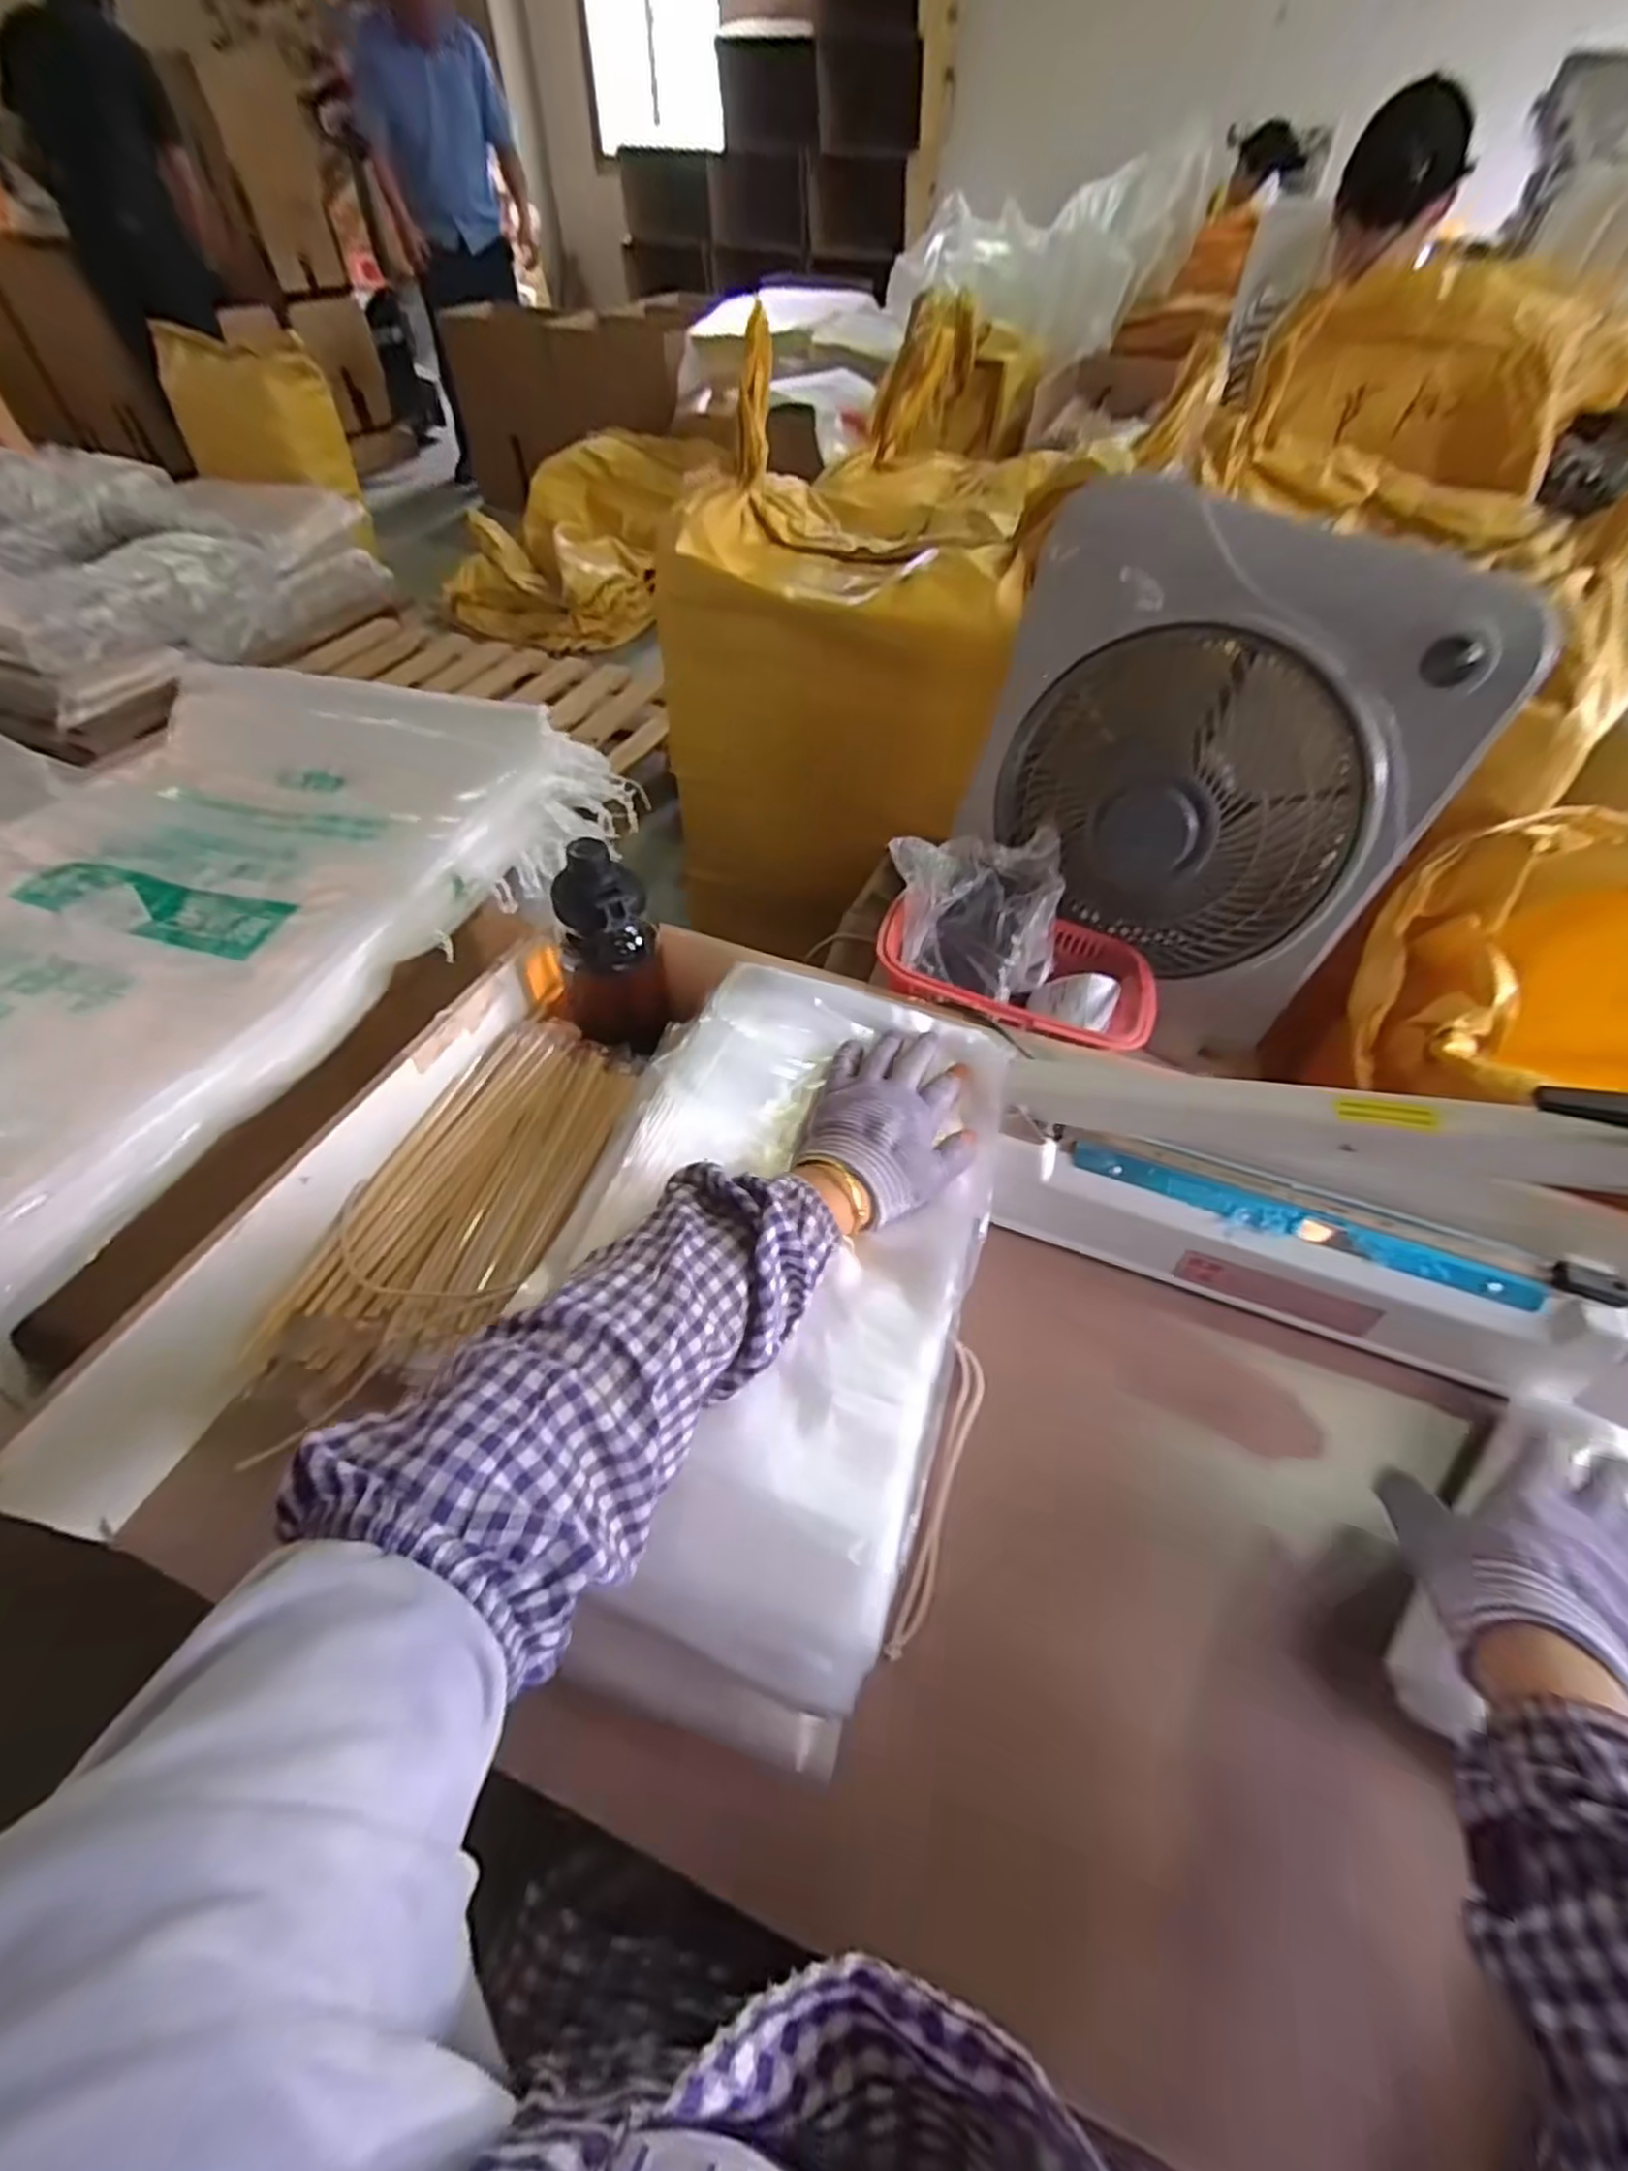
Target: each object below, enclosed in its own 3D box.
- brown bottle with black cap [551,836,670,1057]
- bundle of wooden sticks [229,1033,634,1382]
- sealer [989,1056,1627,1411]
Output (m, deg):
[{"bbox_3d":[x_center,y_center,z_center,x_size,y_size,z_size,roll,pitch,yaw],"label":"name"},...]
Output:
[{"bbox_3d":[-0.164,-0.108,0.614,0.081,0.170,0.066,7,51,5],"label":"brown bottle with black cap"},{"bbox_3d":[-0.239,0.083,0.563,0.146,0.047,0.314,17,53,12],"label":"bundle of wooden sticks"},{"bbox_3d":[0.362,0.080,0.493,0.480,0.208,0.098,18,53,13],"label":"sealer"}]

